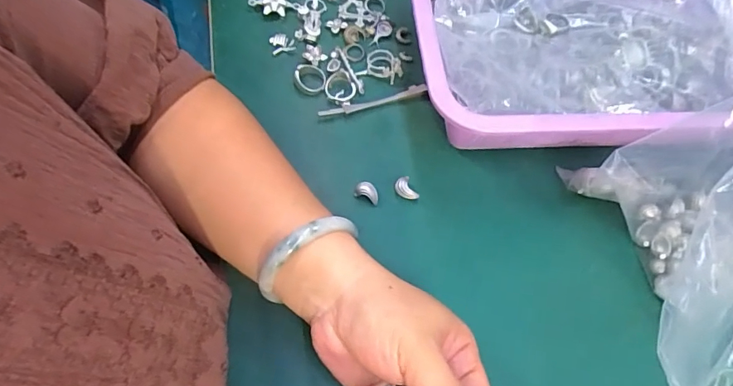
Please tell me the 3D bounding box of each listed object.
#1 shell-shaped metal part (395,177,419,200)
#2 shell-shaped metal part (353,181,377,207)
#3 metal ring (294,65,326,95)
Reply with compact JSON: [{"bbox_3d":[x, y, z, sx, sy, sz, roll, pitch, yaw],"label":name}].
[{"bbox_3d":[0.030,-0.002,0.353,0.012,0.012,0.019,-25,70,-14],"label":"shell-shaped metal part"},{"bbox_3d":[0.001,0.000,0.350,0.018,0.014,0.011,17,66,4],"label":"shell-shaped metal part"},{"bbox_3d":[-0.047,-0.098,0.388,0.026,0.009,0.025,1,66,-3],"label":"metal ring"}]

